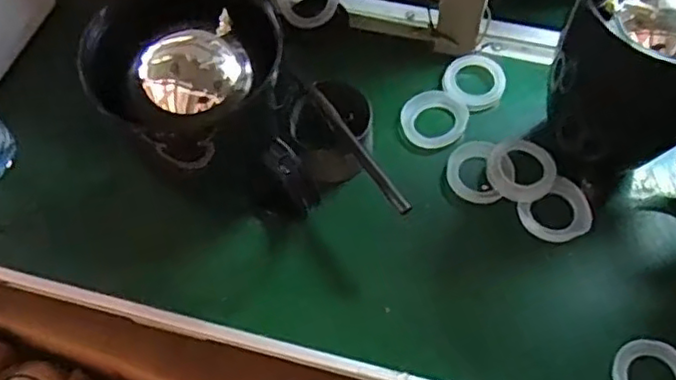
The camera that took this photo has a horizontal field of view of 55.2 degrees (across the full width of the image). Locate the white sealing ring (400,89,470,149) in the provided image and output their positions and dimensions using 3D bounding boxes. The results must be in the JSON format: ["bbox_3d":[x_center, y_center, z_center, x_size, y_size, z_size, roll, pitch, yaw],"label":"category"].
[{"bbox_3d":[0.090,-0.069,0.607,0.061,0.007,0.060,-1,62,1],"label":"white sealing ring"}]

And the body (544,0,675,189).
[{"bbox_3d":[0.236,-0.097,0.512,0.131,0.179,0.122,31,67,17],"label":"body"}]

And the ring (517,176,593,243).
[{"bbox_3d":[0.190,0.021,0.557,0.058,0.009,0.051,-32,65,-15],"label":"ring"}]

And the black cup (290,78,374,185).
[{"bbox_3d":[-0.003,-0.052,0.573,0.068,0.057,0.070,-1,62,1],"label":"black cup"}]

